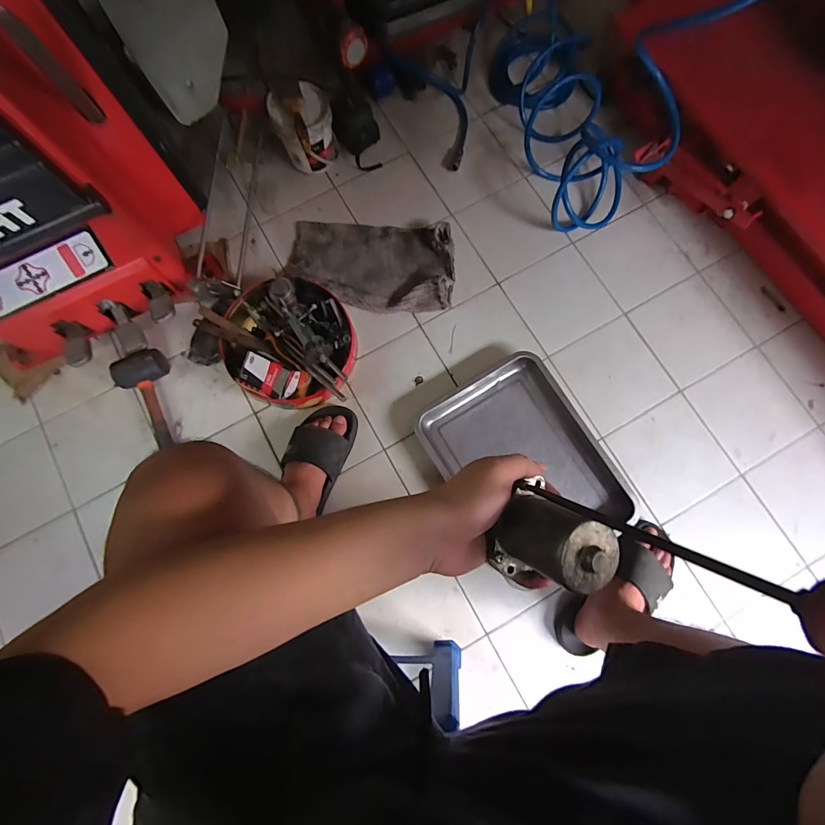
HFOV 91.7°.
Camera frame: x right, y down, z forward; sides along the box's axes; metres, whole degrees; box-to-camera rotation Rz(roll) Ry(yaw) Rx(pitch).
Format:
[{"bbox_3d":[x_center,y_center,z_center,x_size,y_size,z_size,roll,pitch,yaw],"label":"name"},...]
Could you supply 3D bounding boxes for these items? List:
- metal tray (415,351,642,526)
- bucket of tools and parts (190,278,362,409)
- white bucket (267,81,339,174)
[{"bbox_3d":[0.222,0.094,0.792,0.292,0.038,0.374,-34,80,-6],"label":"metal tray"},{"bbox_3d":[-0.271,-0.142,0.802,0.298,0.103,0.254,1,78,1],"label":"bucket of tools and parts"},{"bbox_3d":[-0.227,-0.612,0.883,0.123,0.138,0.115,0,78,1],"label":"white bucket"}]

